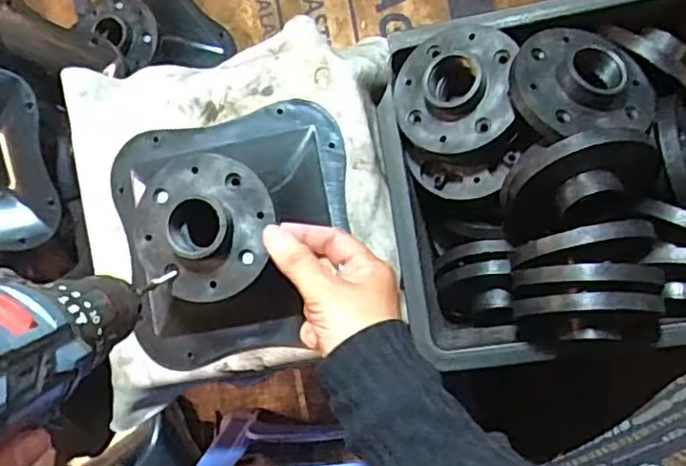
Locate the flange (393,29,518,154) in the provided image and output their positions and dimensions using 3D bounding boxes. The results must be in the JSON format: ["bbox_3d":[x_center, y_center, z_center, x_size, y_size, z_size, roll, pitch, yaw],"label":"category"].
[{"bbox_3d":[0.078,-0.104,0.457,0.086,0.027,0.094,3,79,25],"label":"flange"}]

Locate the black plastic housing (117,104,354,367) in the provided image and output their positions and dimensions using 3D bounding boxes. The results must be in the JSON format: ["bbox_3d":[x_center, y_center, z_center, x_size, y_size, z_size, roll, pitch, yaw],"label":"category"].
[{"bbox_3d":[-0.084,-0.001,0.453,0.180,0.092,0.179,0,89,9],"label":"black plastic housing"}]

